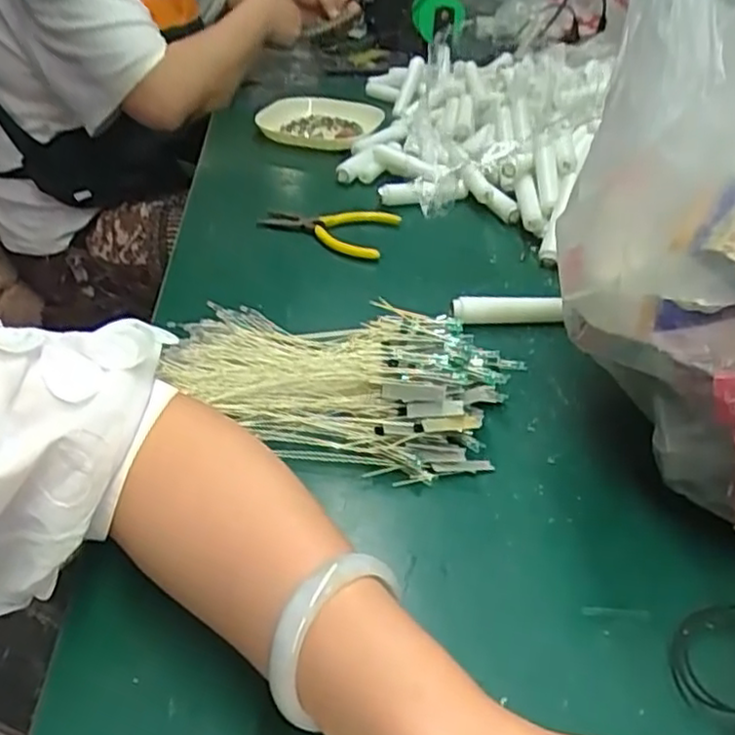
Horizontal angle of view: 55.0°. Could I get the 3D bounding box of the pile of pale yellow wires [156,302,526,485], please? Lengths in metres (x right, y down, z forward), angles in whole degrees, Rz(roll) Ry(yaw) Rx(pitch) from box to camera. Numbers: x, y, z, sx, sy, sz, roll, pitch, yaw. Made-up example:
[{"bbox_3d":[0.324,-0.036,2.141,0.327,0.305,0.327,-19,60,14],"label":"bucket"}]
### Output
[{"bbox_3d":[-0.025,-0.004,0.437,0.219,0.056,0.121,17,38,20],"label":"pile of pale yellow wires"}]

